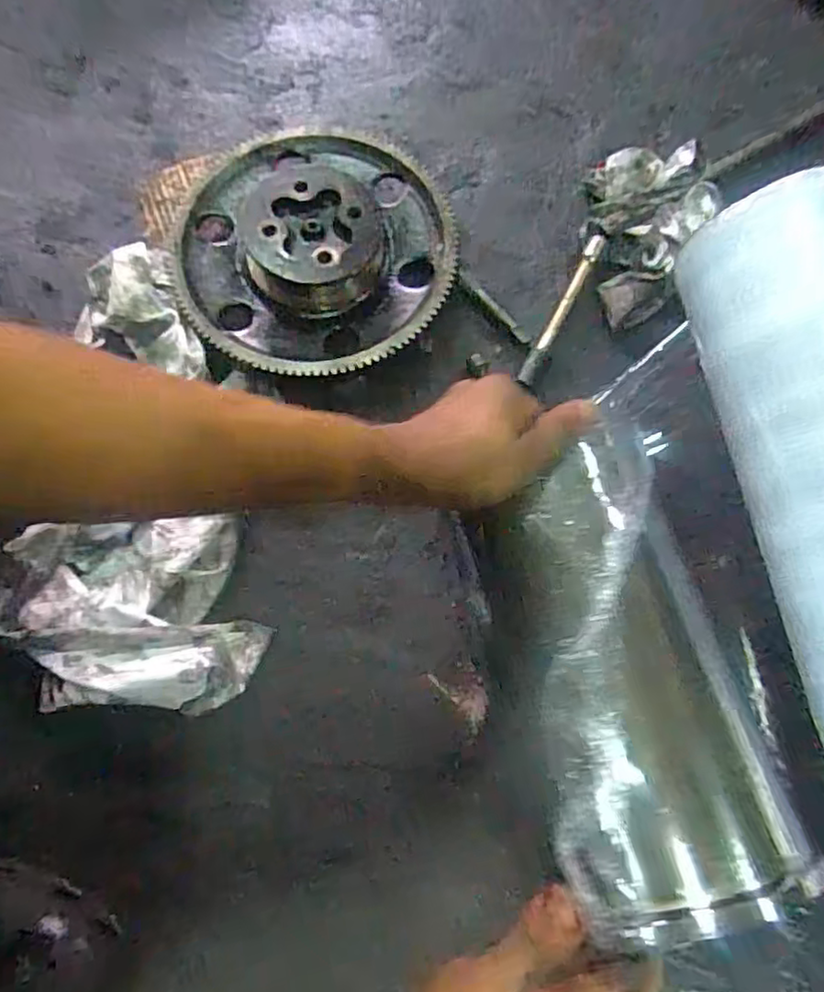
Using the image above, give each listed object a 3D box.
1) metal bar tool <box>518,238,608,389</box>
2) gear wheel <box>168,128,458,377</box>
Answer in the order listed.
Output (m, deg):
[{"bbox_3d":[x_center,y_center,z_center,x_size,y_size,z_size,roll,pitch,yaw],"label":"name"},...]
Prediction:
[{"bbox_3d":[0.140,-0.176,0.606,0.013,0.014,0.164,28,76,6],"label":"metal bar tool"},{"bbox_3d":[-0.090,-0.226,0.596,0.252,0.076,0.246,0,75,-1],"label":"gear wheel"}]

